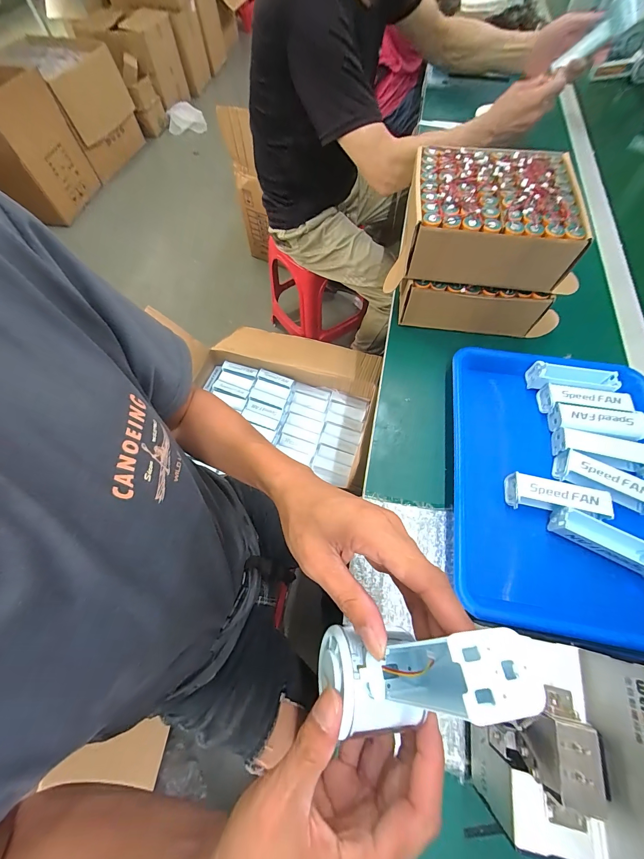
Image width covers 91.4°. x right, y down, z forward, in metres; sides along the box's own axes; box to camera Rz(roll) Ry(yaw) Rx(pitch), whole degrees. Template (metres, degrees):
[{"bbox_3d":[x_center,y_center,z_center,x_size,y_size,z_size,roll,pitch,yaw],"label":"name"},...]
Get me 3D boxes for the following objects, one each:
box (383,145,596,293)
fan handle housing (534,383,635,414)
[{"bbox_3d":[0.219,-0.278,0.416,0.231,0.084,0.183,5,65,3],"label":"box"},{"bbox_3d":[0.341,-0.031,0.411,0.102,0.031,0.034,9,65,5],"label":"fan handle housing"}]

